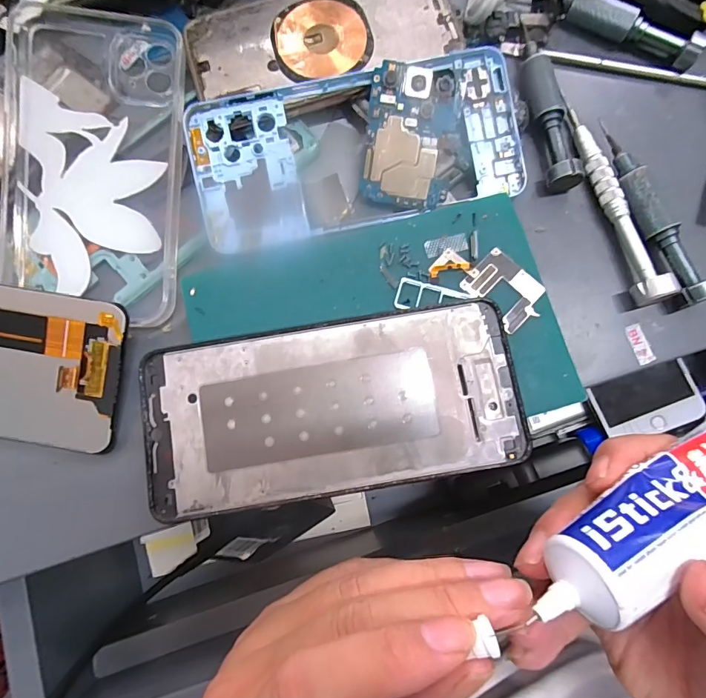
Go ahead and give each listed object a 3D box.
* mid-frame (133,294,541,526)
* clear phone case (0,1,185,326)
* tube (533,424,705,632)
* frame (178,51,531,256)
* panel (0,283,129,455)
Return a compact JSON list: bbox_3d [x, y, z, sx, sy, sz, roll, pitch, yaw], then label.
[{"bbox_3d":[-0.009,0.025,0.189,0.159,0.014,0.073,-10,85,-2],"label":"mid-frame"},{"bbox_3d":[-0.130,-0.100,0.214,0.085,0.009,0.169,-1,85,-1],"label":"clear phone case"},{"bbox_3d":[0.117,0.057,0.150,0.123,0.028,0.027,-20,85,-18],"label":"tube"},{"bbox_3d":[0.003,-0.101,0.216,0.163,0.011,0.078,-10,85,-2],"label":"frame"},{"bbox_3d":[-0.185,0.003,0.198,0.154,0.006,0.071,10,94,2],"label":"panel"}]

